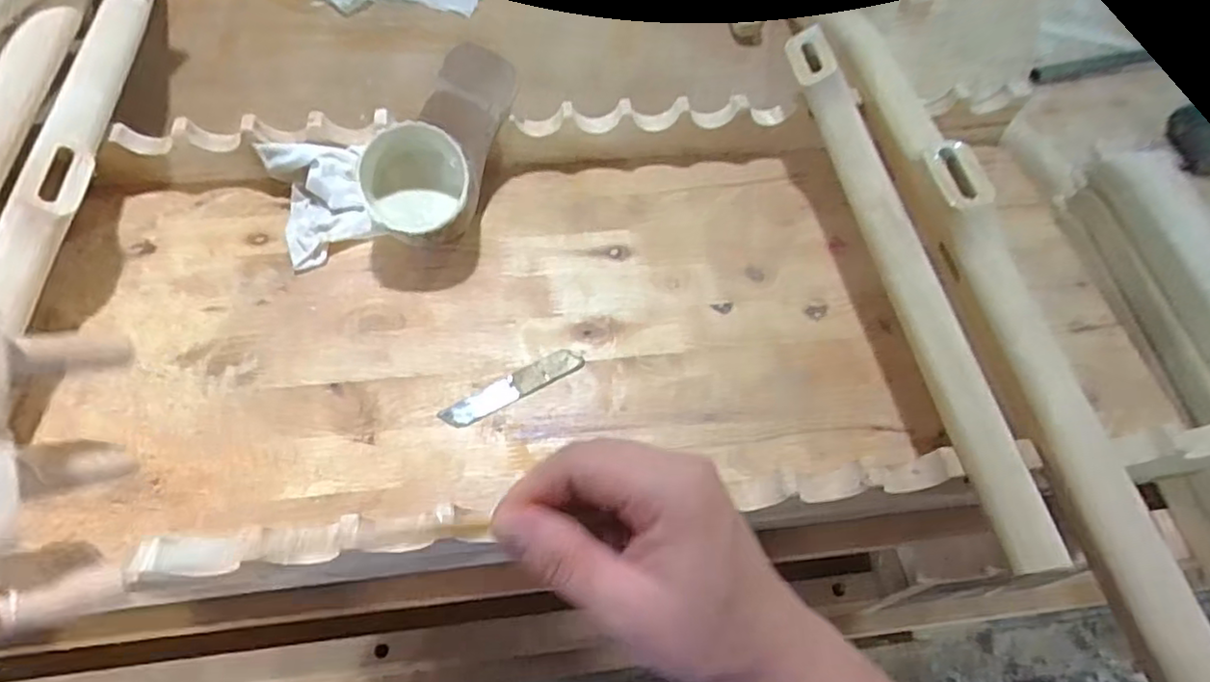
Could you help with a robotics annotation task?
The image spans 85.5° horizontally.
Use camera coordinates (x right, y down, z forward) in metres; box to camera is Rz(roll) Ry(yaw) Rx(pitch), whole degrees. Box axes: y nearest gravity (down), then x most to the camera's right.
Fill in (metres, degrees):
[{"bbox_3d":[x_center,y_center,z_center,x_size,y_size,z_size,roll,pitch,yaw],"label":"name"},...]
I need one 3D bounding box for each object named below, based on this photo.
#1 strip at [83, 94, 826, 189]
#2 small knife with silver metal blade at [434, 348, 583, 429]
[{"bbox_3d":[-0.104,-0.161,0.539,0.554,0.057,0.024,-4,59,-6],"label":"strip"},{"bbox_3d":[-0.063,0.030,0.451,0.102,0.004,0.022,-26,64,-18],"label":"small knife with silver metal blade"}]

